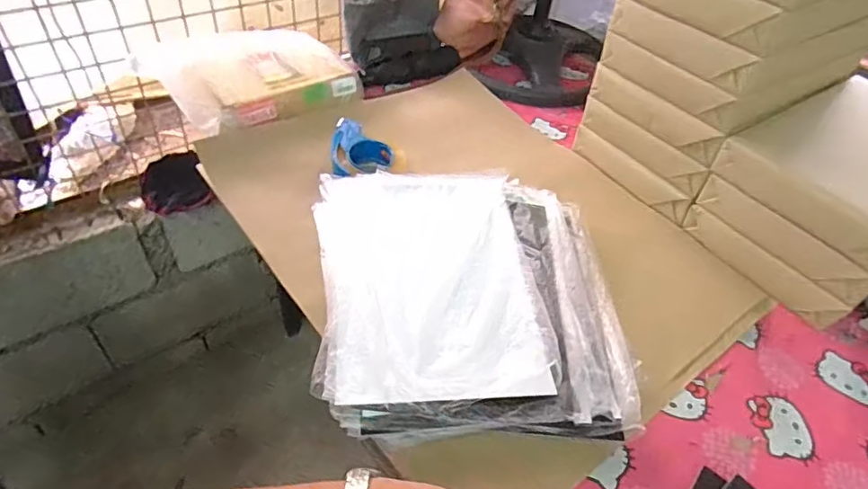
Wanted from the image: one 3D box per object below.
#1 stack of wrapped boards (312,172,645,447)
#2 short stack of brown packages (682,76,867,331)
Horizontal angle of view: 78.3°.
[{"bbox_3d":[0.040,0.053,0.732,0.428,0.043,0.429,0,46,-6],"label":"stack of wrapped boards"},{"bbox_3d":[0.640,-0.084,0.850,0.338,0.198,0.266,-25,53,-27],"label":"short stack of brown packages"}]

